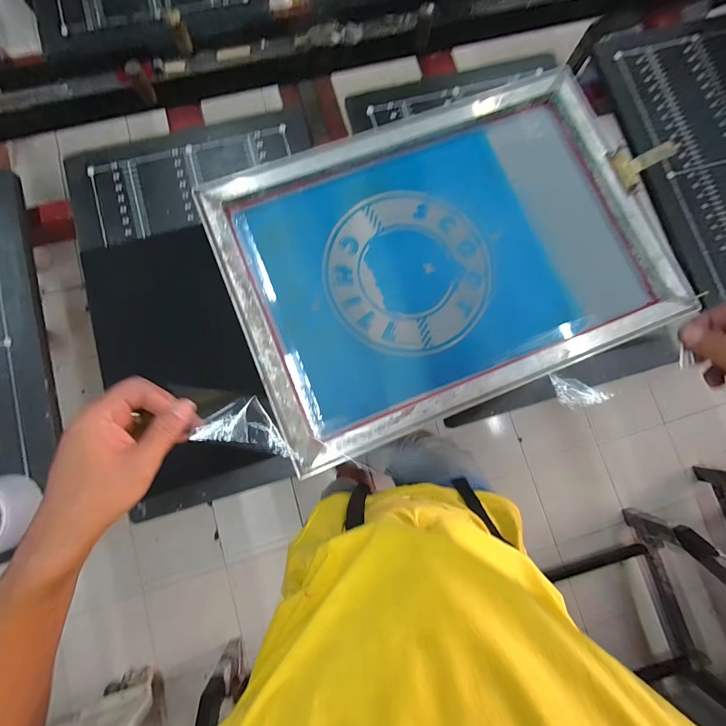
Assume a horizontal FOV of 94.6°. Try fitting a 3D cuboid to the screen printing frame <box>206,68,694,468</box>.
[{"bbox_3d":[0.131,-0.177,0.535,0.650,0.034,0.465,-22,83,-6],"label":"screen printing frame"}]

